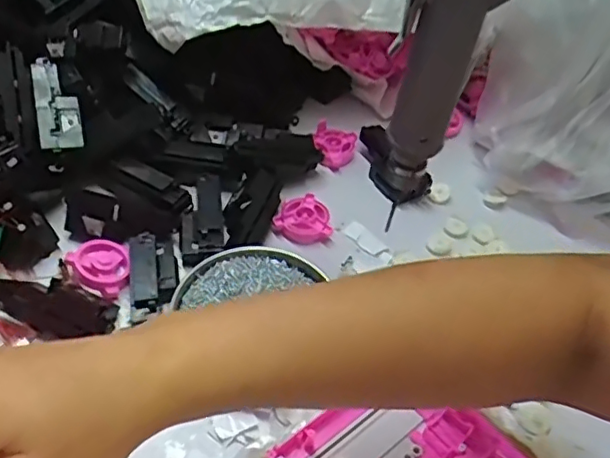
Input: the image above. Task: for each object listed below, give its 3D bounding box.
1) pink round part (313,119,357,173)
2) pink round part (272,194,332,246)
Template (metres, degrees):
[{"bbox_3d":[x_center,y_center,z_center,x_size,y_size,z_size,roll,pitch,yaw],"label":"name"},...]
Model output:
[{"bbox_3d":[0.032,-0.092,0.656,0.045,0.025,0.051,9,47,2],"label":"pink round part"},{"bbox_3d":[0.003,-0.009,0.581,0.052,0.015,0.049,3,47,-3],"label":"pink round part"}]

